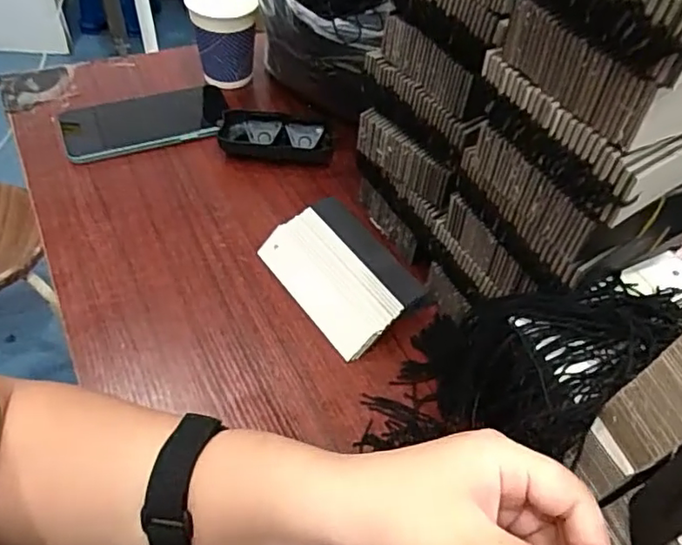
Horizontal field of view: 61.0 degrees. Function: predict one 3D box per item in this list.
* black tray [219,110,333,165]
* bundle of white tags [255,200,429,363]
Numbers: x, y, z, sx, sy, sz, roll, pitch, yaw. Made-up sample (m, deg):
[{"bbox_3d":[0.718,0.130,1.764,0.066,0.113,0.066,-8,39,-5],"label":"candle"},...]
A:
[{"bbox_3d":[-0.063,-0.130,0.565,0.105,0.025,0.057,-1,50,-5],"label":"black tray"},{"bbox_3d":[-0.001,0.000,0.457,0.078,0.029,0.127,-27,56,-25],"label":"bundle of white tags"}]

